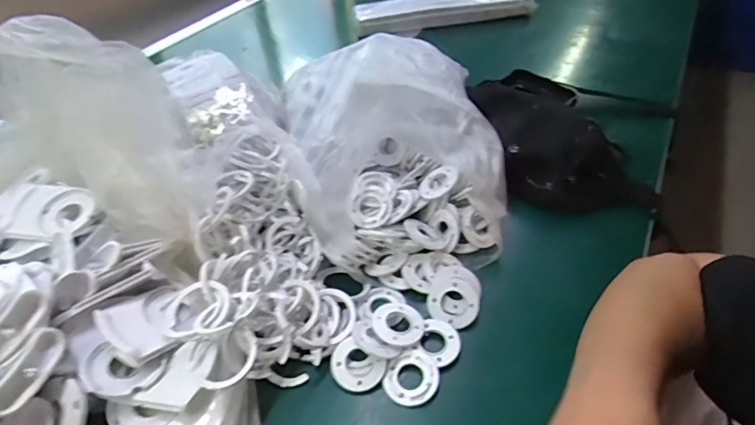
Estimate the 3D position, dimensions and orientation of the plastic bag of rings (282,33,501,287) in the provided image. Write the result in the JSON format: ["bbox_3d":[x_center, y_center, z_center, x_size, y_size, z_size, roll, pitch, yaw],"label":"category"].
[{"bbox_3d":[0.013,-0.099,0.511,0.206,0.100,0.339,-12,43,-7],"label":"plastic bag of rings"}]

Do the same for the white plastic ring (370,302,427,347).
[{"bbox_3d":[0.017,0.095,0.390,0.045,0.010,0.041,12,45,18],"label":"white plastic ring"}]

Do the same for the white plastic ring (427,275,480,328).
[{"bbox_3d":[0.067,0.079,0.407,0.047,0.008,0.042,32,78,25],"label":"white plastic ring"}]

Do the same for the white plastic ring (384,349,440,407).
[{"bbox_3d":[0.028,0.131,0.366,0.040,0.004,0.044,-3,43,3],"label":"white plastic ring"}]

